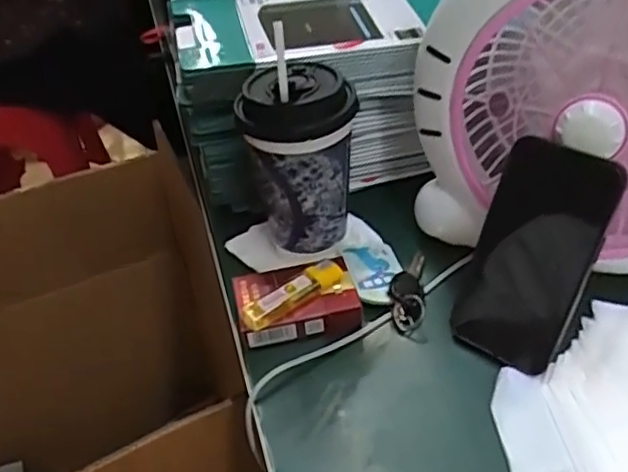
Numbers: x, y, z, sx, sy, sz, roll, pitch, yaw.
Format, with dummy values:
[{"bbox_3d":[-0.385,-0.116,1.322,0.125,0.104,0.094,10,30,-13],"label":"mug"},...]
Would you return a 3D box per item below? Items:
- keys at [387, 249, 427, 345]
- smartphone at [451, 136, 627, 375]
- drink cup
[{"bbox_3d":[0.070,0.040,0.496,0.026,0.014,0.091,1,40,7],"label":"keys"},{"bbox_3d":[0.141,0.014,0.430,0.075,0.149,0.016,26,27,29],"label":"smartphone"},{"bbox_3d":[-0.009,-0.054,0.493,0.083,0.157,0.080,-6,40,-1],"label":"drink cup"}]

